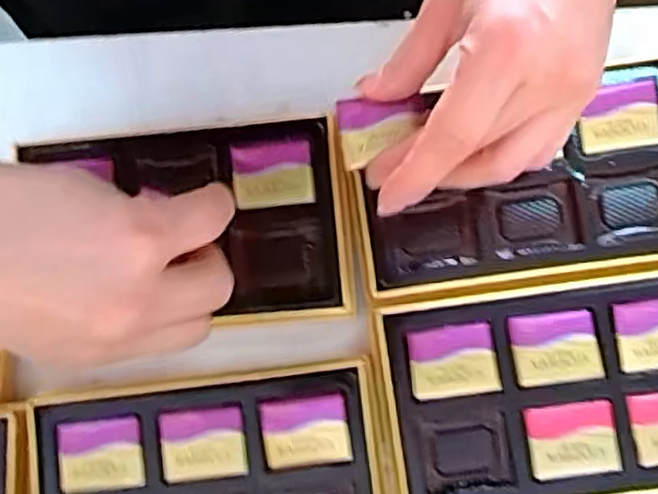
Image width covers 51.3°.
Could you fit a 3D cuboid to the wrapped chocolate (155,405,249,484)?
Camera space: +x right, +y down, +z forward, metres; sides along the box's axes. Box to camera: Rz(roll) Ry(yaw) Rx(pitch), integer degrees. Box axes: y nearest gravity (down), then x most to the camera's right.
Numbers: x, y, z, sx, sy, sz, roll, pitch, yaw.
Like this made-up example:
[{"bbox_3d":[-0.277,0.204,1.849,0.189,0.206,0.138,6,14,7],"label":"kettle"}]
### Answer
[{"bbox_3d":[-0.060,0.093,0.323,0.040,0.004,0.033,-8,83,2],"label":"wrapped chocolate"}]

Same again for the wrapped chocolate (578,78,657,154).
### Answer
[{"bbox_3d":[0.141,-0.064,0.335,0.038,0.005,0.033,-6,83,2],"label":"wrapped chocolate"}]

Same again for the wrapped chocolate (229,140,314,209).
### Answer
[{"bbox_3d":[-0.028,-0.036,0.340,0.039,0.004,0.032,-5,83,2],"label":"wrapped chocolate"}]

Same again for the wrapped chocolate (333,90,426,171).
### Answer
[{"bbox_3d":[0.023,-0.052,0.305,0.038,0.008,0.029,-10,107,-1],"label":"wrapped chocolate"}]

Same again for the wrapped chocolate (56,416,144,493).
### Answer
[{"bbox_3d":[-0.109,0.099,0.327,0.039,0.006,0.033,-7,83,2],"label":"wrapped chocolate"}]

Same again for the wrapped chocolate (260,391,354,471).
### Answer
[{"bbox_3d":[-0.011,0.086,0.319,0.040,0.004,0.031,-8,83,2],"label":"wrapped chocolate"}]

